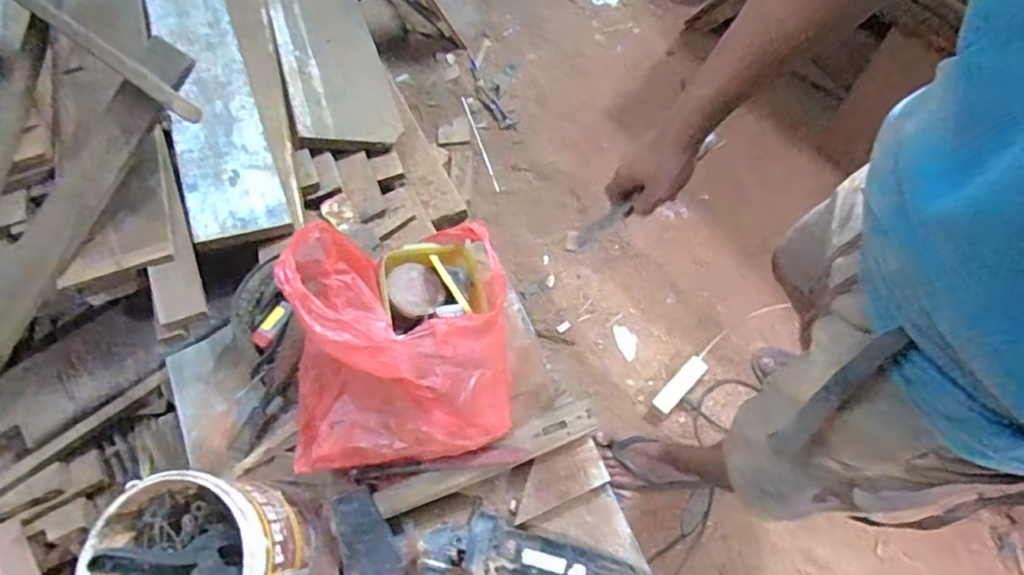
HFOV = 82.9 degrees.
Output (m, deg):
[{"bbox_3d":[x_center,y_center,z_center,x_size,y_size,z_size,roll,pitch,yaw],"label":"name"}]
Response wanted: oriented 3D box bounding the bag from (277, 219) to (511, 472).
[{"bbox_3d":[-0.134,0.046,0.676,0.251,0.173,0.289,-3,65,0],"label":"bag"}]

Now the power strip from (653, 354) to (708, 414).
[{"bbox_3d":[0.384,0.220,1.322,0.162,0.022,0.042,-41,71,-16],"label":"power strip"}]

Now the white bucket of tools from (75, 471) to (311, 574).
[{"bbox_3d":[-0.341,0.289,0.614,0.185,0.192,0.174,0,65,1],"label":"white bucket of tools"}]

